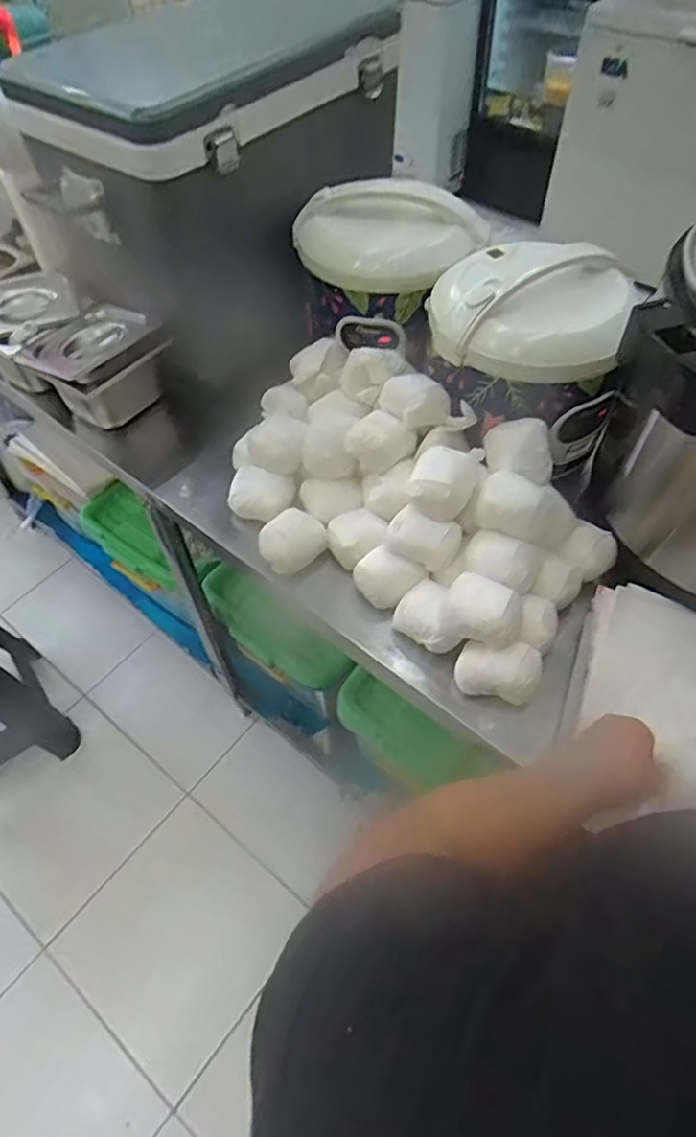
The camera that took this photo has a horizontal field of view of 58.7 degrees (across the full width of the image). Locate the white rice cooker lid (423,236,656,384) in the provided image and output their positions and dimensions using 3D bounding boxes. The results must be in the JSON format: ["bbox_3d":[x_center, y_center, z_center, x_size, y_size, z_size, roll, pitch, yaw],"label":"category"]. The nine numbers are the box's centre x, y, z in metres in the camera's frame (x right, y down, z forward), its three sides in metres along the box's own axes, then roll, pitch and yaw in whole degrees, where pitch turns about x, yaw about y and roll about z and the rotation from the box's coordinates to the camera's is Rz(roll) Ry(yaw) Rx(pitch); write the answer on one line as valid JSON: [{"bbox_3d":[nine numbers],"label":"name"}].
[{"bbox_3d":[0.206,-0.302,0.712,0.220,0.078,0.173,14,56,12],"label":"white rice cooker lid"}]

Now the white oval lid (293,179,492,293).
[{"bbox_3d":[0.052,-0.437,0.810,0.244,0.080,0.127,0,54,2],"label":"white oval lid"}]

